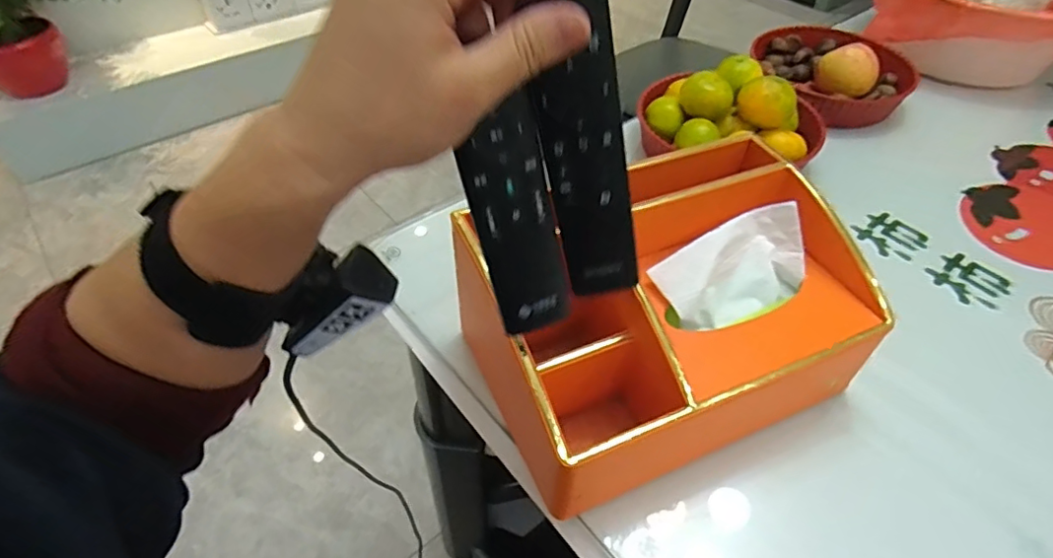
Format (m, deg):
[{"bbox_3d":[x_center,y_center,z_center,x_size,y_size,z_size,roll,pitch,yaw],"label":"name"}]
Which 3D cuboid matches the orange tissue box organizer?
[{"bbox_3d":[0.106,0.024,0.431,0.256,0.127,0.173,-17,50,-17],"label":"orange tissue box organizer"}]

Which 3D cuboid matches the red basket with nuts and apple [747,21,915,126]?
[{"bbox_3d":[0.409,-0.286,0.774,0.144,0.068,0.187,-18,50,-17],"label":"red basket with nuts and apple"}]

